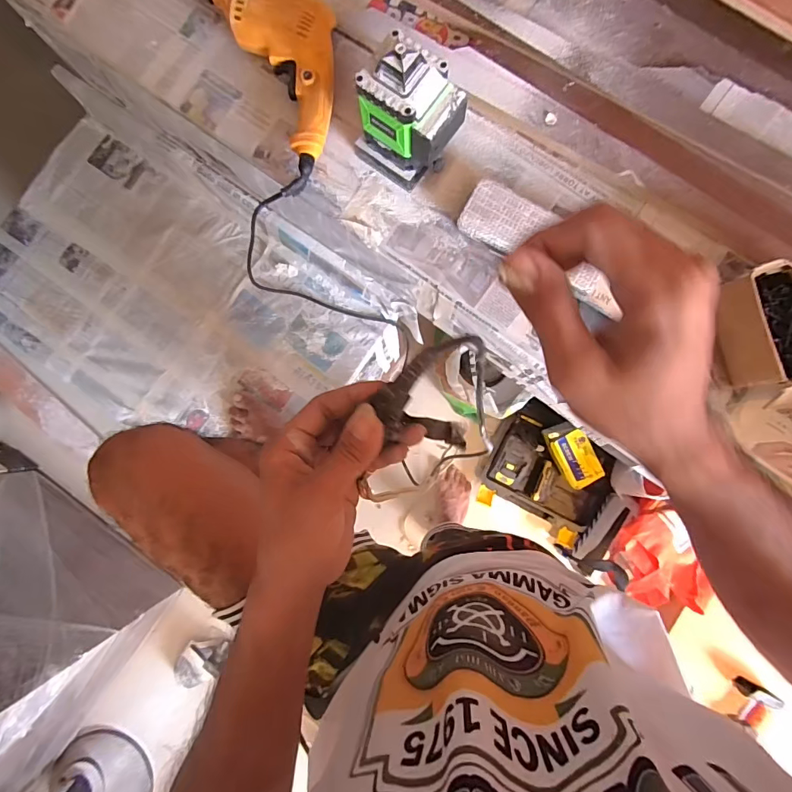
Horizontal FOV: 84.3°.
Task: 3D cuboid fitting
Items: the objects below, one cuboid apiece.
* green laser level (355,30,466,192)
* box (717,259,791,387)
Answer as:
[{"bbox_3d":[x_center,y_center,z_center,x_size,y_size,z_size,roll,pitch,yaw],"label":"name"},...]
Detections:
[{"bbox_3d":[0.016,-0.330,0.520,0.115,0.153,0.079,35,88,5],"label":"green laser level"},{"bbox_3d":[0.457,-0.083,0.520,0.115,0.071,0.139,-14,85,1],"label":"box"}]

